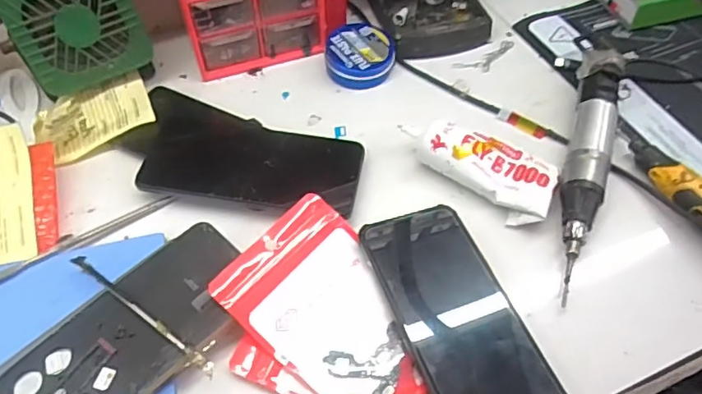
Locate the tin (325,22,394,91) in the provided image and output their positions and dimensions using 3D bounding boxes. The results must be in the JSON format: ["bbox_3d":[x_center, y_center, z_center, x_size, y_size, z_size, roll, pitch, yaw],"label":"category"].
[{"bbox_3d":[0.009,-0.133,0.519,0.062,0.022,0.062,1,57,-1],"label":"tin"}]

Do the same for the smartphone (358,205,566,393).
[{"bbox_3d":[0.069,0.075,0.362,0.077,0.019,0.163,-17,55,-12],"label":"smartphone"}]

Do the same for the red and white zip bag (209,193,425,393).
[{"bbox_3d":[-0.006,0.071,0.364,0.145,0.017,0.102,33,60,23],"label":"red and white zip bag"}]

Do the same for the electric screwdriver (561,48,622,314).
[{"bbox_3d":[0.181,-0.030,0.424,0.030,0.035,0.224,15,55,12],"label":"electric screwdriver"}]

